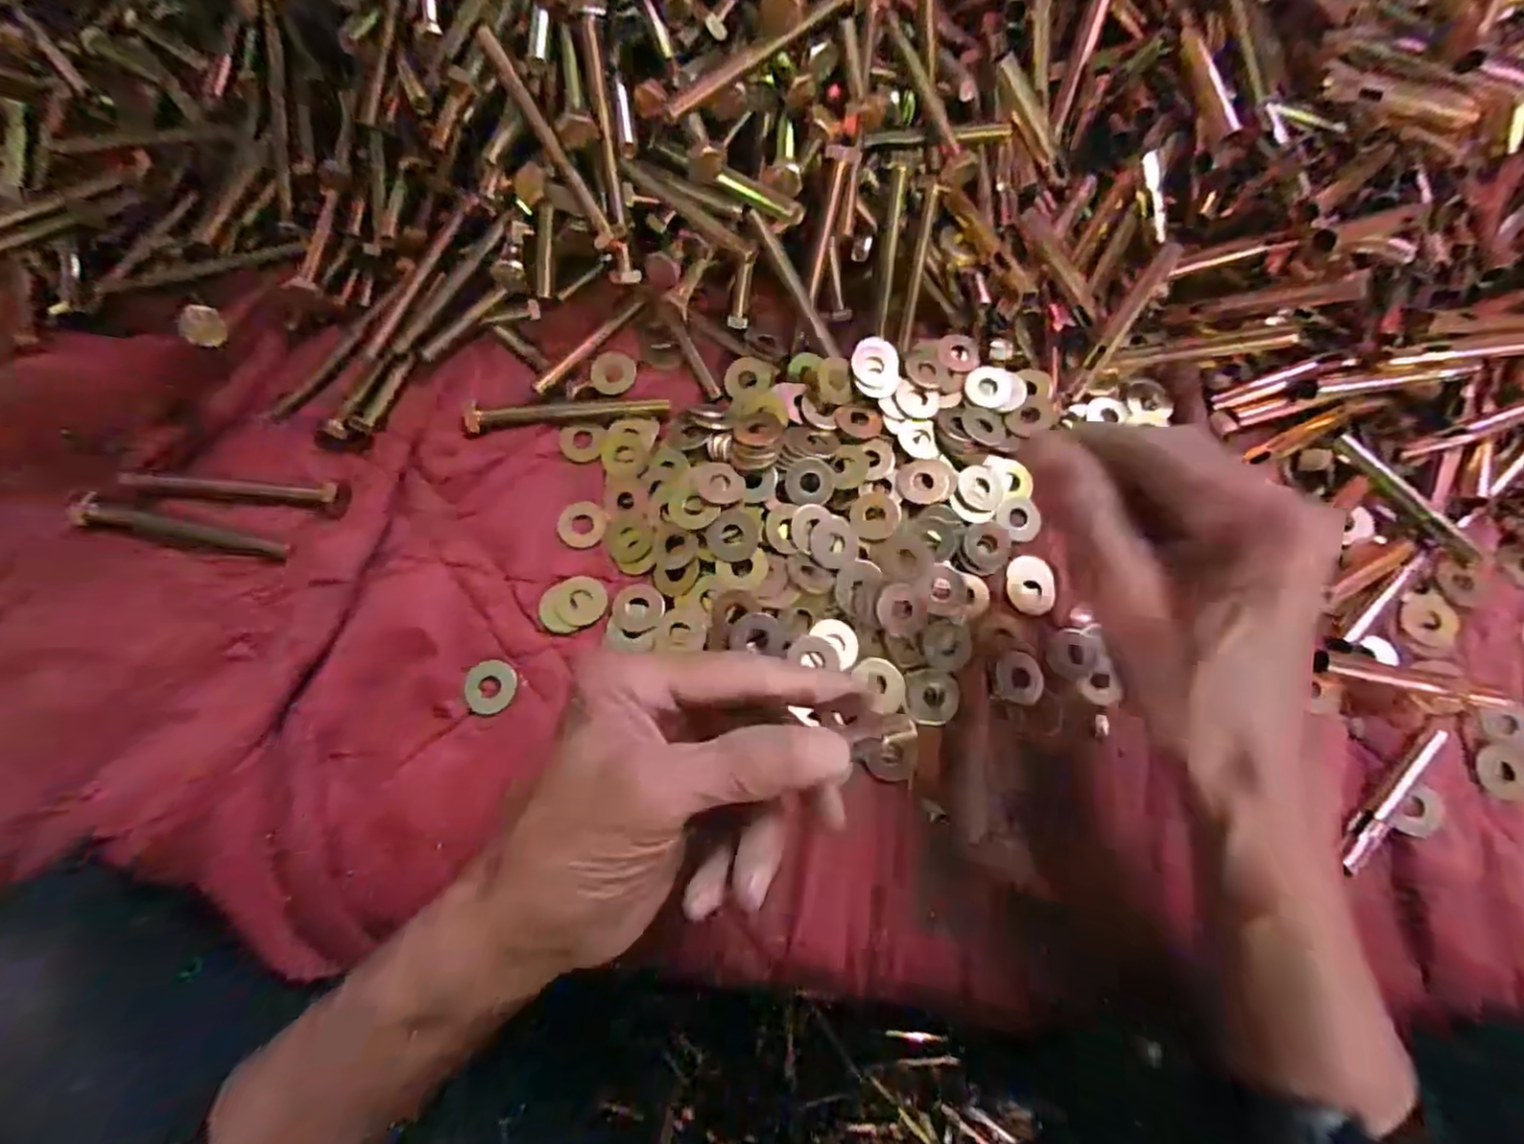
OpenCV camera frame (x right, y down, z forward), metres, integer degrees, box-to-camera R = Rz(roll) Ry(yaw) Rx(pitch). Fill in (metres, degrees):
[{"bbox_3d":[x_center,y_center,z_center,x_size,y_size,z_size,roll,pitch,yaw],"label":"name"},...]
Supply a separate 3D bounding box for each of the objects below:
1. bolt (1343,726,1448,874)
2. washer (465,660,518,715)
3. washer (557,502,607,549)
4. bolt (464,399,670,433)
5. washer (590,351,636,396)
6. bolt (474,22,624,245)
[{"bbox_3d":[0.283,0.103,0.292,0.084,0.013,0.011,-40,80,-10],"label":"bolt"},{"bbox_3d":[-0.126,0.054,0.301,0.022,0.004,0.024,4,86,-12],"label":"washer"},{"bbox_3d":[-0.090,-0.024,0.323,0.023,0.004,0.024,0,76,-1],"label":"washer"},{"bbox_3d":[-0.100,-0.084,0.334,0.101,0.010,0.015,-8,76,-3],"label":"bolt"},{"bbox_3d":[-0.079,-0.106,0.343,0.024,0.004,0.025,0,76,-1],"label":"washer"},{"bbox_3d":[-0.100,-0.202,0.305,0.010,0.009,0.102,-34,104,-9],"label":"bolt"}]

